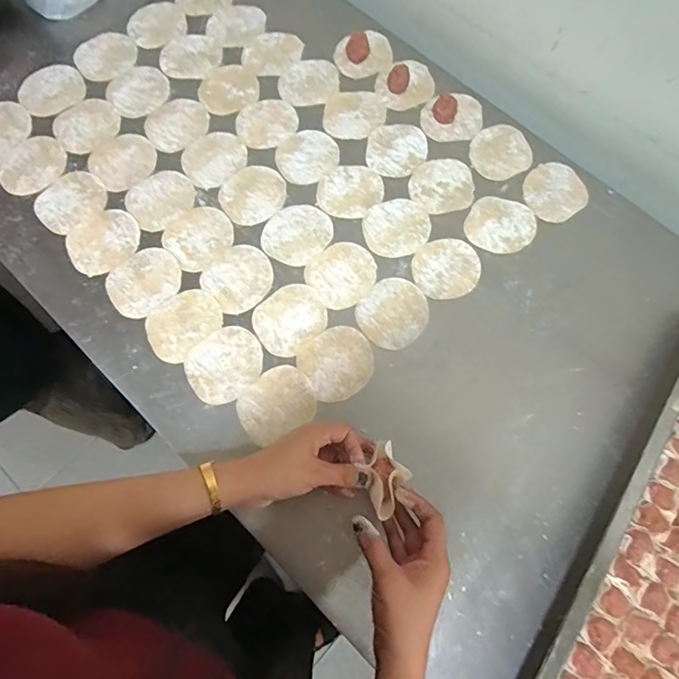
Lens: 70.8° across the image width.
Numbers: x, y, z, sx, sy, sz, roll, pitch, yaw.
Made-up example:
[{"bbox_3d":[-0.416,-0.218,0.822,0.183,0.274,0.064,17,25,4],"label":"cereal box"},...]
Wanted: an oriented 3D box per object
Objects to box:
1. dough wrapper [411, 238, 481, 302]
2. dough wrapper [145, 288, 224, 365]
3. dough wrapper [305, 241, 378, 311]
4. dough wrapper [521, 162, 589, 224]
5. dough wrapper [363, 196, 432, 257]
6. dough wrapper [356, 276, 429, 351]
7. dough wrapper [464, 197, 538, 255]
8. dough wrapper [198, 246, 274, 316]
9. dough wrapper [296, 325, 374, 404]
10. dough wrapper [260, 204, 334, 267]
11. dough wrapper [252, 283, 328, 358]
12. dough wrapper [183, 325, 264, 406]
[{"bbox_3d":[0.129,-0.086,0.575,0.084,0.004,0.076,-39,75,-14],"label":"dough wrapper"},{"bbox_3d":[-0.178,-0.019,0.545,0.067,0.004,0.087,43,75,12],"label":"dough wrapper"},{"bbox_3d":[0.004,-0.079,0.572,0.081,0.005,0.075,1,71,-2],"label":"dough wrapper"},{"bbox_3d":[0.276,-0.190,0.614,0.085,0.004,0.078,0,69,-1],"label":"dough wrapper"},{"bbox_3d":[0.071,-0.141,0.592,0.082,0.004,0.078,0,69,-1],"label":"dough wrapper"},{"bbox_3d":[0.063,-0.032,0.555,0.075,0.004,0.084,41,74,13],"label":"dough wrapper"},{"bbox_3d":[0.201,-0.142,0.593,0.085,0.004,0.074,12,70,3],"label":"dough wrapper"},{"bbox_3d":[-0.118,-0.073,0.566,0.073,0.004,0.080,44,74,9],"label":"dough wrapper"},{"bbox_3d":[-0.001,0.026,0.536,0.079,0.004,0.076,0,69,-1],"label":"dough wrapper"},{"bbox_3d":[-0.051,-0.130,0.587,0.073,0.006,0.085,35,72,11],"label":"dough wrapper"},{"bbox_3d":[-0.057,-0.025,0.550,0.073,0.004,0.084,43,74,14],"label":"dough wrapper"},{"bbox_3d":[-0.127,0.027,0.532,0.086,0.004,0.074,-42,79,-14],"label":"dough wrapper"}]

